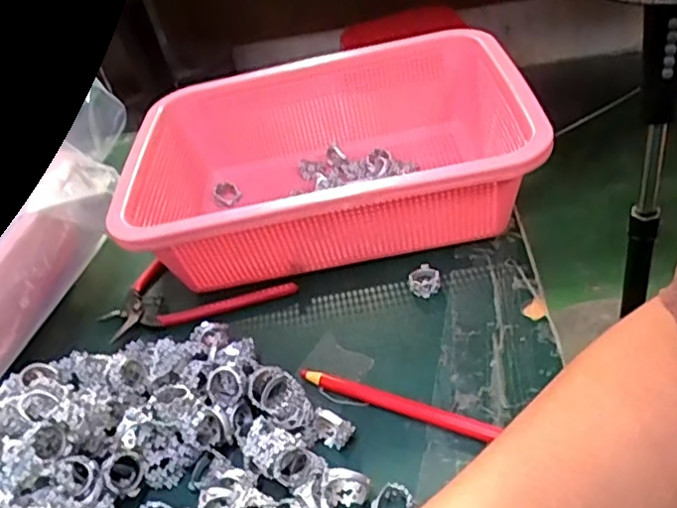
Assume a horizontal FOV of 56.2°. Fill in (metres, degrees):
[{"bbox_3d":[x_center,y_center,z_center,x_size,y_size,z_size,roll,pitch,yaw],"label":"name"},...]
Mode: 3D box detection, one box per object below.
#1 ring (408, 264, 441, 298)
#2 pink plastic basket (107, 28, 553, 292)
[{"bbox_3d":[0.060,0.019,0.444,0.020,0.010,0.022,-9,38,7],"label":"ring"},{"bbox_3d":[-0.014,-0.086,0.508,0.290,0.101,0.240,-11,38,4],"label":"pink plastic basket"}]

